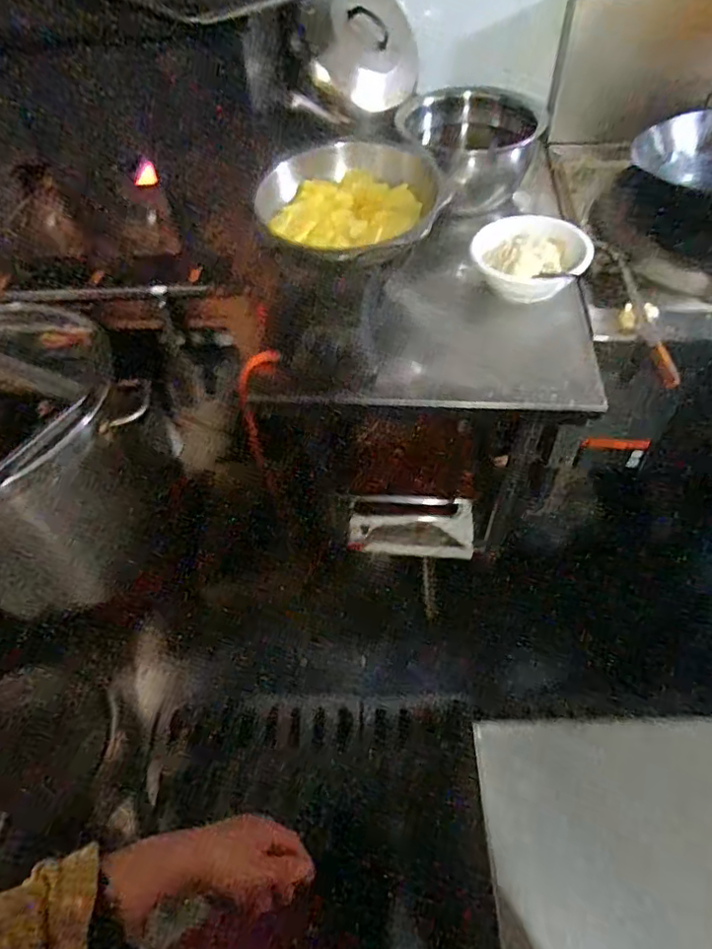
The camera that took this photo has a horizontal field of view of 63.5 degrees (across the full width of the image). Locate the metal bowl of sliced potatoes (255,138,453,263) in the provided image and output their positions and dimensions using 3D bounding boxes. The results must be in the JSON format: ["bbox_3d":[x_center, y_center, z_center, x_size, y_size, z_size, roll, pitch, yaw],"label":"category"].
[{"bbox_3d":[-0.011,-0.481,1.004,0.330,0.115,0.243,-4,52,-1],"label":"metal bowl of sliced potatoes"}]

